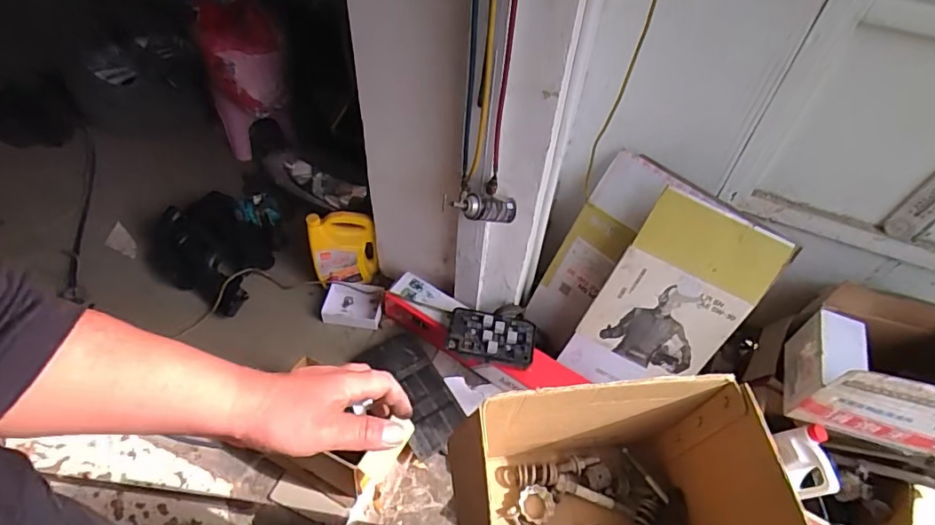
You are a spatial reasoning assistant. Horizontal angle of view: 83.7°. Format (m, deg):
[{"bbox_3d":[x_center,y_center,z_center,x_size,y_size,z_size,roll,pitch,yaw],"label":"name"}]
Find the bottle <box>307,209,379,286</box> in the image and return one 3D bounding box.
[{"bbox_3d":[-0.399,-0.044,1.691,0.203,0.255,0.118,-8,51,-11],"label":"bottle"}]

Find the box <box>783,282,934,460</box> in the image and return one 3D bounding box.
[{"bbox_3d":[0.969,0.247,1.187,0.350,0.264,0.261,19,51,12],"label":"box"}]

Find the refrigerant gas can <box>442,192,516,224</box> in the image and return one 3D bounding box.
[{"bbox_3d":[0.033,-0.126,1.225,0.190,0.059,0.050,5,47,-29],"label":"refrigerant gas can"}]

